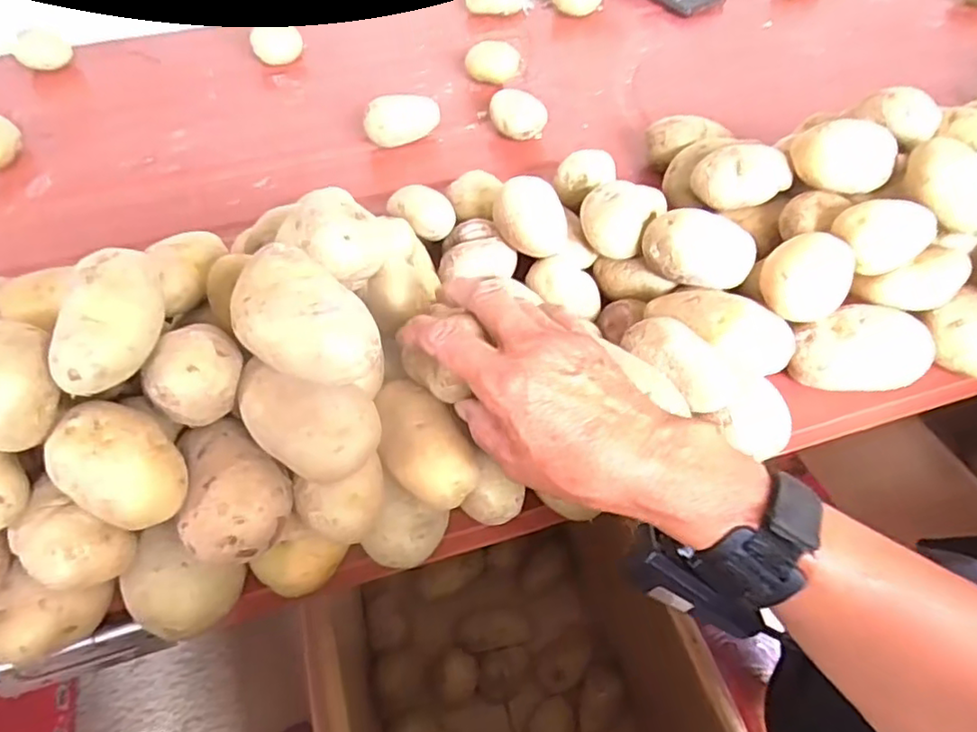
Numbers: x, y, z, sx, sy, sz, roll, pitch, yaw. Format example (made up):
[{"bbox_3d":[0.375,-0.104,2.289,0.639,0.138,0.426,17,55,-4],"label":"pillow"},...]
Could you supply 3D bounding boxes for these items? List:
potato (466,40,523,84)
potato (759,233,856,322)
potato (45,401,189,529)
[{"bbox_3d":[0.005,-0.342,0.725,0.059,0.038,0.040,-3,52,0],"label":"potato"},{"bbox_3d":[0.221,-0.061,0.444,0.052,0.043,0.044,-10,52,-6],"label":"potato"},{"bbox_3d":[-0.184,0.049,0.320,0.047,0.041,0.067,-43,106,-25],"label":"potato"}]

